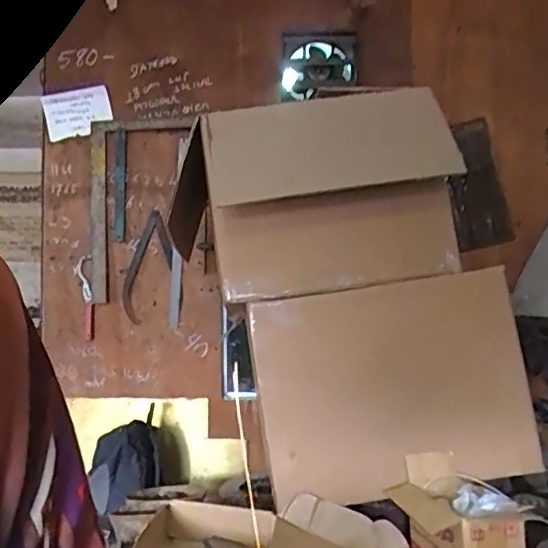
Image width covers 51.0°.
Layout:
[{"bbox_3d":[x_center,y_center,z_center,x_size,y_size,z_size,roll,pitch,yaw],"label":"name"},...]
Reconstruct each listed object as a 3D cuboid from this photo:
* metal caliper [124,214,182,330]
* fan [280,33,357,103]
[{"bbox_3d":[-0.390,-0.015,1.877,0.189,0.367,0.025,8,6,5],"label":"metal caliper"},{"bbox_3d":[0.136,-0.660,1.814,0.240,0.192,0.107,-1,-2,10],"label":"fan"}]

